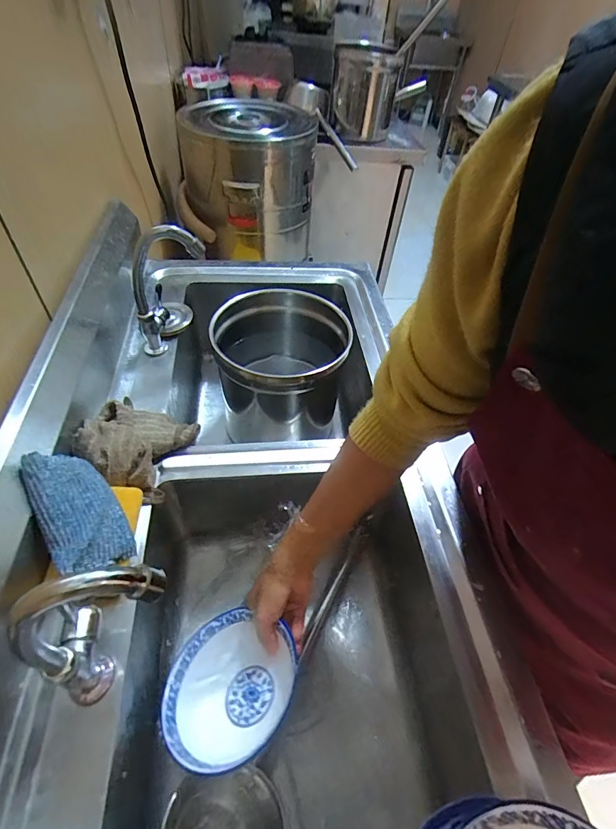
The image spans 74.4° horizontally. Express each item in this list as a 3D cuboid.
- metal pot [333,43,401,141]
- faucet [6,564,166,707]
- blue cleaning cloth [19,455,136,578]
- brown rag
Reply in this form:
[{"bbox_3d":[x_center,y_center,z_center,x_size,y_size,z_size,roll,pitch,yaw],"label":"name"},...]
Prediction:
[{"bbox_3d":[0.198,-1.135,1.428,0.220,0.234,0.224,6,50,0],"label":"metal pot"},{"bbox_3d":[-0.153,0.161,0.307,0.103,0.191,0.038,-23,56,-23],"label":"faucet"},{"bbox_3d":[-0.226,0.094,0.399,0.070,0.021,0.123,-24,85,-57],"label":"blue cleaning cloth"},{"bbox_3d":[-0.217,0.033,0.503,0.118,0.082,0.130,14,50,6],"label":"brown rag"}]

